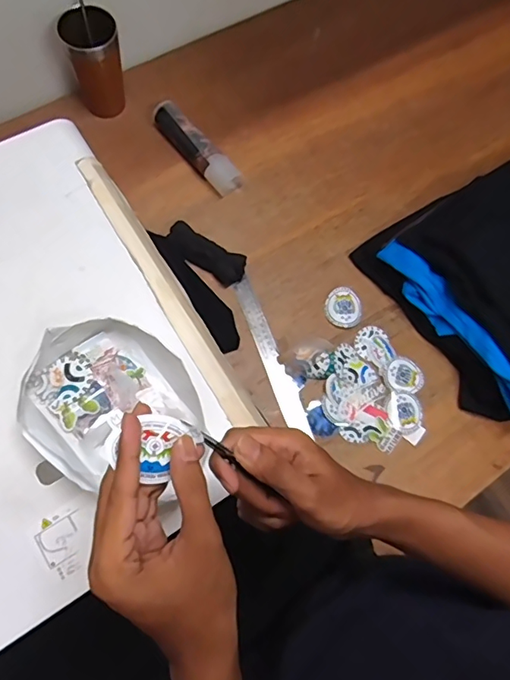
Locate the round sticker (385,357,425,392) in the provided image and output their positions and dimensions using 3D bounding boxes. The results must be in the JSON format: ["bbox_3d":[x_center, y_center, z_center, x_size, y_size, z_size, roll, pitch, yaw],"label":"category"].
[{"bbox_3d":[0.227,0.054,0.748,0.057,0.009,0.051,0,79,-3],"label":"round sticker"}]

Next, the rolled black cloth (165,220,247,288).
[{"bbox_3d":[-0.073,-0.133,0.750,0.125,0.028,0.049,33,71,4],"label":"rolled black cloth"}]

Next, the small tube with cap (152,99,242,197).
[{"bbox_3d":[-0.095,-0.312,0.806,0.047,0.044,0.181,-40,81,-17],"label":"small tube with cap"}]

